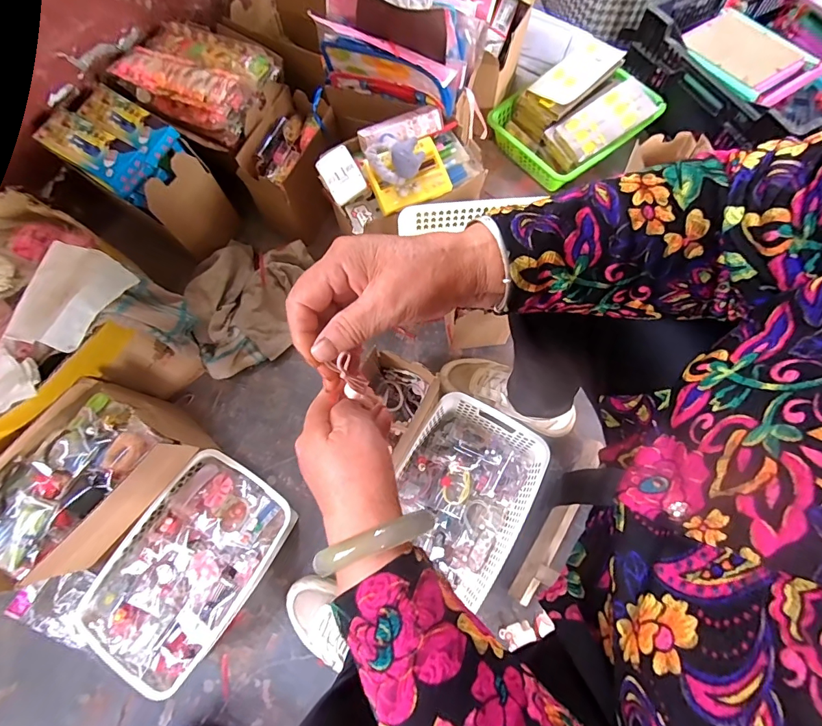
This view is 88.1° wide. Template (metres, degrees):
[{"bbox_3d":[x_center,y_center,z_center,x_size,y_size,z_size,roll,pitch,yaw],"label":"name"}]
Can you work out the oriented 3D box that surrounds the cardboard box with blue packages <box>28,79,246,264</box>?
[{"bbox_3d":[-0.478,-0.333,0.773,0.212,0.216,0.145,29,72,13],"label":"cardboard box with blue packages"}]

